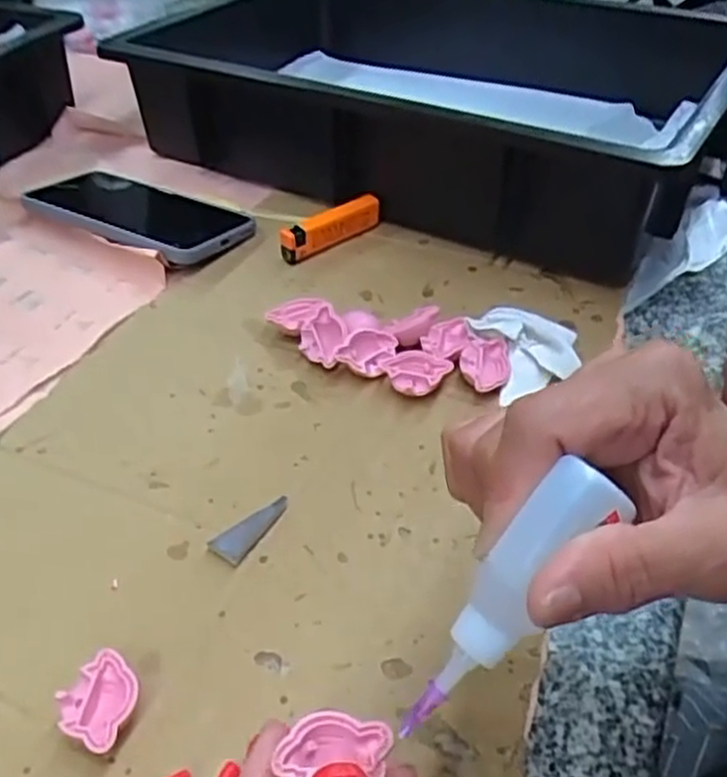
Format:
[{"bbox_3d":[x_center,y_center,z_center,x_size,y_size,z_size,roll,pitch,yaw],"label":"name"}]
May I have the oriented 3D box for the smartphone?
[{"bbox_3d":[-0.145,-0.119,0.512,0.138,0.016,0.083,22,35,24],"label":"smartphone"}]

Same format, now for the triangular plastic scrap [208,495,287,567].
[{"bbox_3d":[-0.051,0.062,0.347,0.017,0.008,0.040,26,49,25],"label":"triangular plastic scrap"}]

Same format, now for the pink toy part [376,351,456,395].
[{"bbox_3d":[0.029,-0.006,0.411,0.036,0.017,0.024,-1,43,-2],"label":"pink toy part"}]

